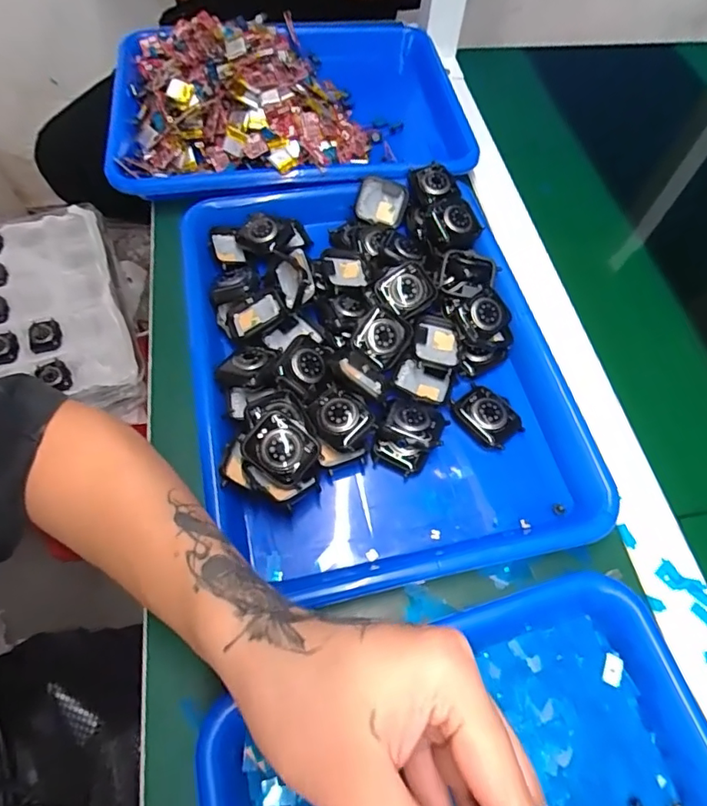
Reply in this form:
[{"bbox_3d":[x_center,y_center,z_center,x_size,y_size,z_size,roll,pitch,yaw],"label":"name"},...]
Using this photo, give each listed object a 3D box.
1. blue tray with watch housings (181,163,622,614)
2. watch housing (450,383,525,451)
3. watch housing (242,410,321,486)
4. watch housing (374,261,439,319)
[{"bbox_3d":[0.014,-0.041,0.375,0.254,0.040,0.333,-11,62,-9],"label":"blue tray with watch housings"},{"bbox_3d":[0.095,0.008,0.361,0.033,0.010,0.046,-33,67,-19],"label":"watch housing"},{"bbox_3d":[-0.044,0.027,0.317,0.042,0.005,0.037,38,81,-1],"label":"watch housing"},{"bbox_3d":[0.039,-0.083,0.380,0.041,0.007,0.037,-32,91,-6],"label":"watch housing"}]

